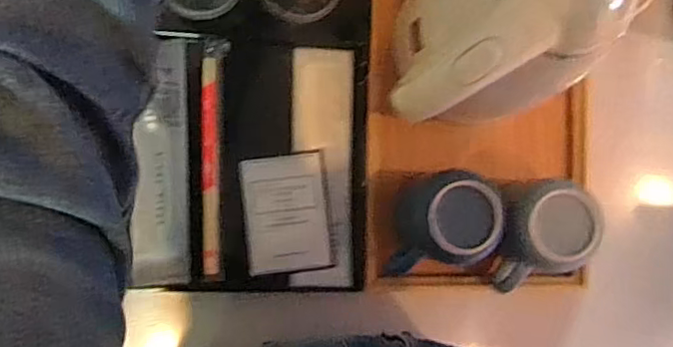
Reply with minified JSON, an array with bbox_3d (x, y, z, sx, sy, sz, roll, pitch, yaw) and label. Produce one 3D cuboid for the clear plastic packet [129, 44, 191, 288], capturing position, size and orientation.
[{"bbox_3d":[-0.153,-0.009,0.507,0.047,0.014,0.209,-1,88,-8],"label":"clear plastic packet"}]

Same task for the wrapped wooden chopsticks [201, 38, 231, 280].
[{"bbox_3d":[-0.110,-0.014,0.517,0.023,0.004,0.211,2,87,-8],"label":"wrapped wooden chopsticks"}]

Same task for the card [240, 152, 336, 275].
[{"bbox_3d":[-0.045,0.036,0.523,0.072,0.008,0.103,-5,88,-8],"label":"card"}]

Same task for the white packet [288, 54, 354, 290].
[{"bbox_3d":[-0.012,-0.006,0.528,0.055,0.006,0.216,1,87,-8],"label":"white packet"}]

